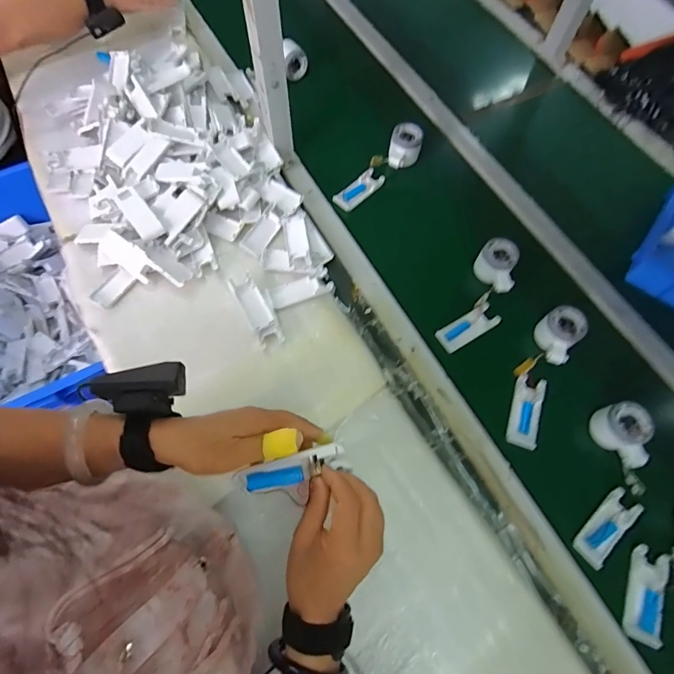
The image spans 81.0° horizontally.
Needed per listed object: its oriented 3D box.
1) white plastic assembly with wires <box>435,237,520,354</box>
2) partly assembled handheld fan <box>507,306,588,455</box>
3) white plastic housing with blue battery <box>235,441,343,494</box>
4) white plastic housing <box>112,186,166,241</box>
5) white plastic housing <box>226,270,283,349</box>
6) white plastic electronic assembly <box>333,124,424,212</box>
[{"bbox_3d":[0.241,-0.062,0.658,0.079,0.044,0.212,30,84,9],"label":"white plastic assembly with wires"},{"bbox_3d":[0.310,0.055,0.596,0.059,0.045,0.227,29,70,9],"label":"partly assembled handheld fan"},{"bbox_3d":[-0.039,0.121,0.360,0.098,0.021,0.024,-22,70,5],"label":"white plastic housing with blue battery"},{"bbox_3d":[-0.329,-0.205,0.651,0.039,0.013,0.104,-37,73,-15],"label":"white plastic housing"},{"bbox_3d":[-0.128,-0.041,0.626,0.038,0.020,0.123,-27,72,-12],"label":"white plastic housing"},{"bbox_3d":[0.083,-0.315,0.753,0.054,0.062,0.214,39,72,12],"label":"white plastic electronic assembly"}]

